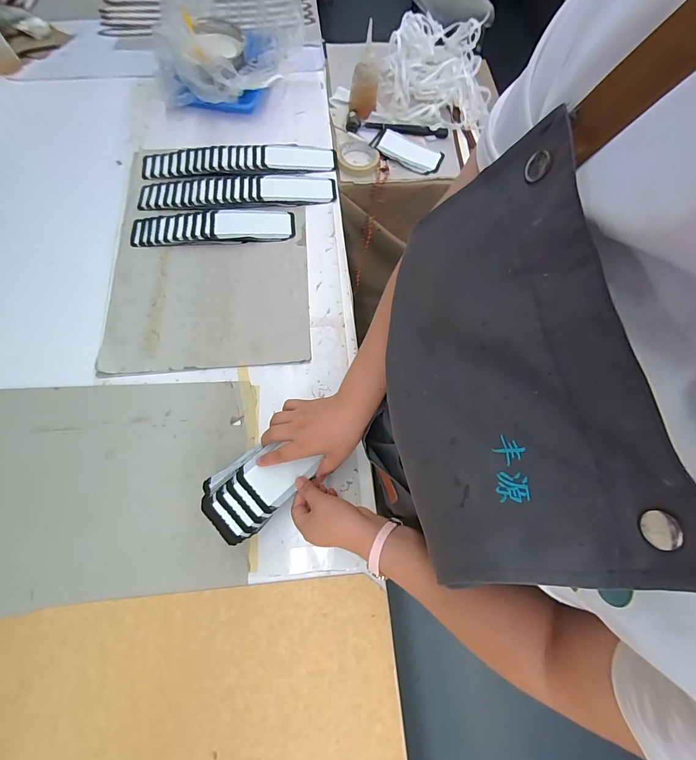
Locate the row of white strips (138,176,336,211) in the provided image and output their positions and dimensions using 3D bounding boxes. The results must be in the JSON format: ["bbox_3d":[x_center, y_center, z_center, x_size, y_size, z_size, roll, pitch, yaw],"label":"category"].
[{"bbox_3d":[-0.232,-0.394,0.735,0.401,0.018,0.079,-4,69,-2],"label":"row of white strips"}]

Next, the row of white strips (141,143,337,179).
[{"bbox_3d":[-0.236,-0.485,0.769,0.409,0.024,0.082,-3,69,-2],"label":"row of white strips"}]

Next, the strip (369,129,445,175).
[{"bbox_3d":[0.138,-0.538,0.818,0.167,0.025,0.085,26,71,10],"label":"strip"}]

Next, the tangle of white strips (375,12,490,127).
[{"bbox_3d":[0.212,-0.760,0.856,0.265,0.112,0.297,6,69,2],"label":"tangle of white strips"}]

